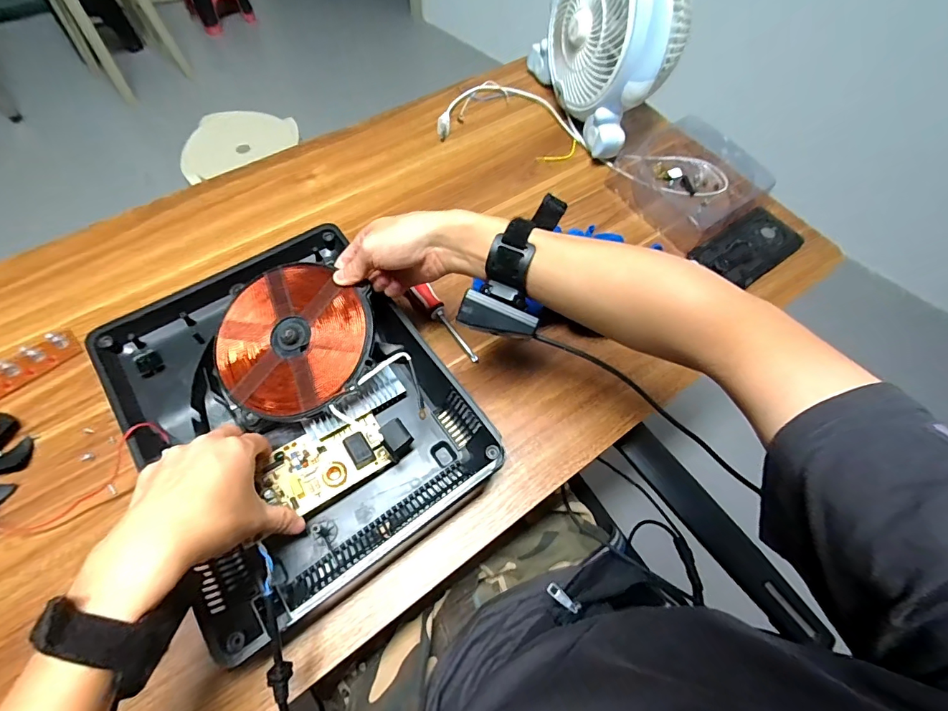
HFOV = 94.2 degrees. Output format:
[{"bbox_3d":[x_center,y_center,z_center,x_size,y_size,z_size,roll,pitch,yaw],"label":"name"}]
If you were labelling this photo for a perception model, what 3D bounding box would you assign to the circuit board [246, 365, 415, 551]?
[{"bbox_3d":[-0.122,0.080,0.413,0.150,0.035,0.080,-34,71,-17],"label":"circuit board"}]

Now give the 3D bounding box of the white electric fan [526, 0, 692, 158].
[{"bbox_3d":[0.197,-0.464,0.618,0.117,0.258,0.249,-20,66,-13],"label":"white electric fan"}]

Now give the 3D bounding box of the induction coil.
[{"bbox_3d":[-0.174,-0.015,0.426,0.154,0.007,0.151,-2,75,6],"label":"induction coil"}]

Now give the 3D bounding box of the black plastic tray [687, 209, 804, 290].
[{"bbox_3d":[0.372,-0.146,0.593,0.162,0.022,0.080,-32,83,-20],"label":"black plastic tray"}]

